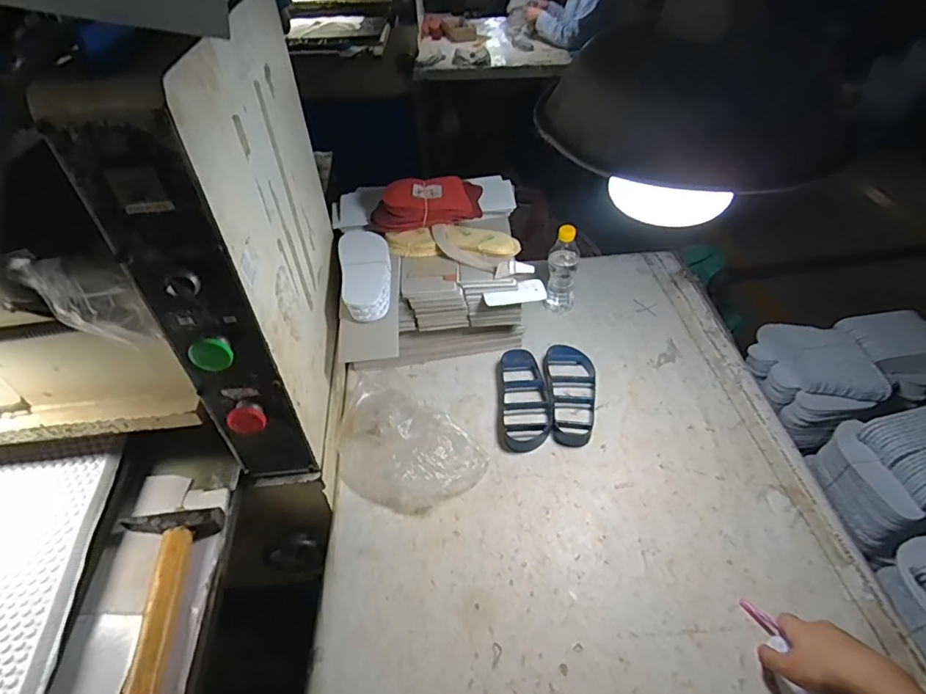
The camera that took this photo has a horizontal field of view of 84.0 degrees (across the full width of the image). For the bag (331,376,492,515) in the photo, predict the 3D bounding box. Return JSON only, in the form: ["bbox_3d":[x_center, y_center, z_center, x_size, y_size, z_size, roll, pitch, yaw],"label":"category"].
[{"bbox_3d":[-0.098,0.155,0.820,0.261,0.061,0.188,22,45,29],"label":"bag"}]

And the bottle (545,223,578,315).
[{"bbox_3d":[0.199,-0.163,1.039,0.064,0.189,0.079,3,38,9],"label":"bottle"}]

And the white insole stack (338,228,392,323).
[{"bbox_3d":[-0.164,-0.131,0.878,0.086,0.047,0.234,-10,38,-8],"label":"white insole stack"}]

